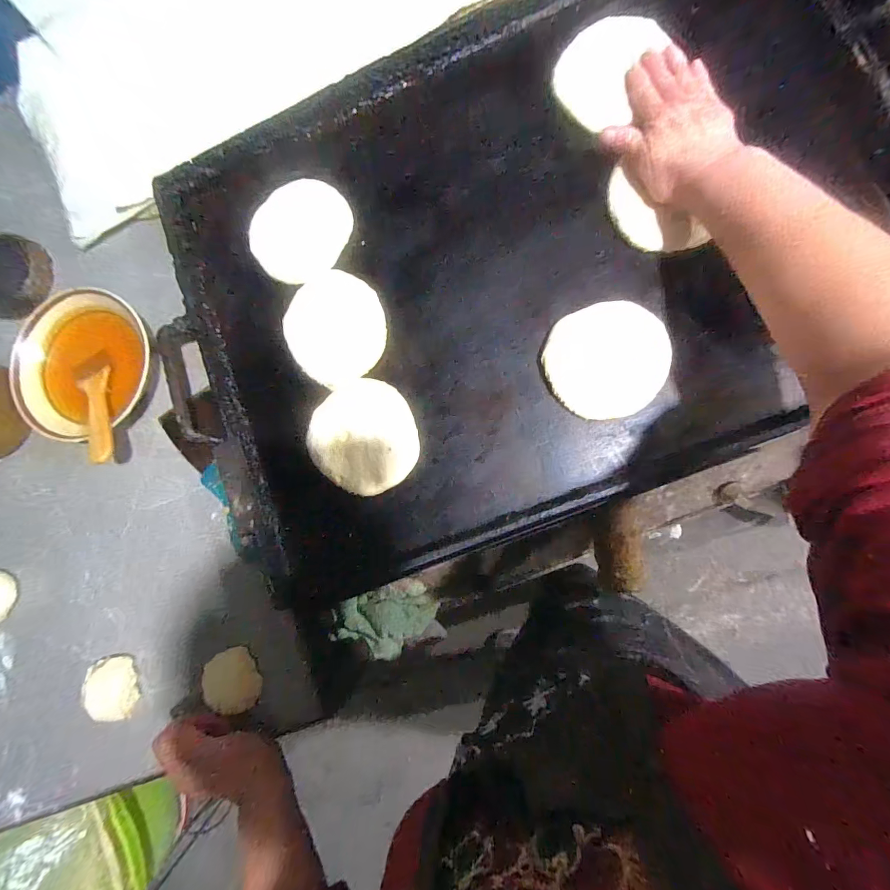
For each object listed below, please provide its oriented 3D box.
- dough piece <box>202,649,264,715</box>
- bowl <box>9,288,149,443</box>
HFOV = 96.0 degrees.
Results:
[{"bbox_3d":[-0.222,0.247,0.418,0.049,0.007,0.061,-25,82,-34],"label":"dough piece"},{"bbox_3d":[-0.395,-0.088,0.450,0.160,0.047,0.161,0,88,7],"label":"bowl"}]

